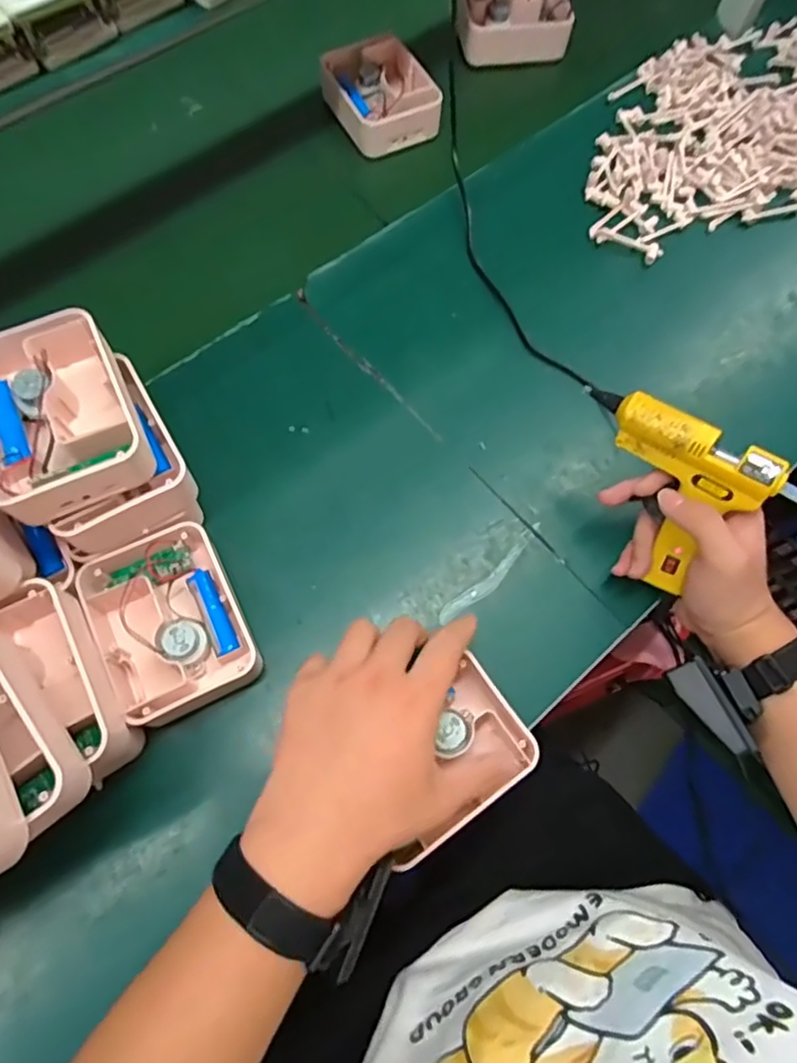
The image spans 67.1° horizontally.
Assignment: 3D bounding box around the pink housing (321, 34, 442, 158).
[{"bbox_3d":[-0.023,-0.491,0.674,0.105,0.041,0.123,-27,75,-11],"label":"pink housing"}]

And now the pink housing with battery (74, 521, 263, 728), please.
[{"bbox_3d":[-0.170,0.068,0.446,0.097,0.050,0.126,-23,74,-10],"label":"pink housing with battery"}]

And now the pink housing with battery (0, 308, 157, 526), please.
[{"bbox_3d":[-0.235,-0.081,0.411,0.098,0.047,0.137,-27,72,-11],"label":"pink housing with battery"}]

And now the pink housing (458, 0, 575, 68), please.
[{"bbox_3d":[0.138,-0.617,0.727,0.131,0.043,0.089,-3,72,-4],"label":"pink housing"}]

